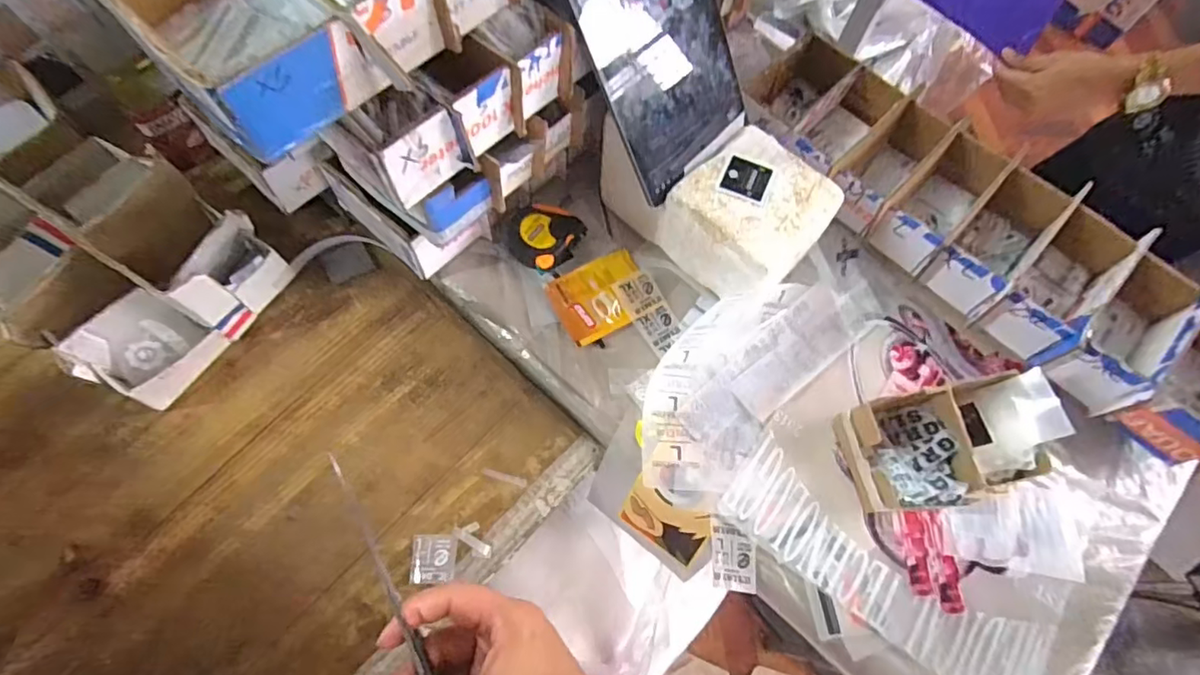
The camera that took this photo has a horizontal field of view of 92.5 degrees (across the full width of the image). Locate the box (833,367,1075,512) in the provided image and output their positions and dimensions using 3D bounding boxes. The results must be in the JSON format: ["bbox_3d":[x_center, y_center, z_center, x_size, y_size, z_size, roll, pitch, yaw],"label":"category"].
[{"bbox_3d":[0.353,0.107,0.577,0.200,0.065,0.112,-10,68,-6],"label":"box"}]

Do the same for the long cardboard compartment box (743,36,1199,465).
[{"bbox_3d":[0.428,-0.129,0.668,0.173,0.086,0.602,-41,74,-18],"label":"long cardboard compartment box"}]

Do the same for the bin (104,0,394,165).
[{"bbox_3d":[-0.257,-0.217,0.417,0.157,0.070,0.113,42,71,14],"label":"bin"}]

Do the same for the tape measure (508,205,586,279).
[{"bbox_3d":[-0.068,-0.117,0.658,0.081,0.042,0.073,30,68,9],"label":"tape measure"}]

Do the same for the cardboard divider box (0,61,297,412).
[{"bbox_3d":[-0.536,-0.089,0.625,0.316,0.107,0.218,30,69,10],"label":"cardboard divider box"}]

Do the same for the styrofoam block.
[{"bbox_3d":[0.161,-0.127,0.636,0.146,0.111,0.136,-42,74,-18],"label":"styrofoam block"}]

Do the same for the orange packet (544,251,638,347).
[{"bbox_3d":[0.003,-0.046,0.649,0.107,0.016,0.083,-27,71,-13],"label":"orange packet"}]

